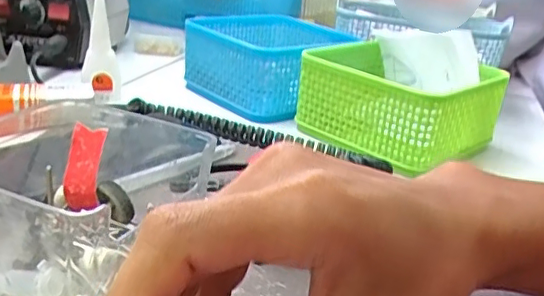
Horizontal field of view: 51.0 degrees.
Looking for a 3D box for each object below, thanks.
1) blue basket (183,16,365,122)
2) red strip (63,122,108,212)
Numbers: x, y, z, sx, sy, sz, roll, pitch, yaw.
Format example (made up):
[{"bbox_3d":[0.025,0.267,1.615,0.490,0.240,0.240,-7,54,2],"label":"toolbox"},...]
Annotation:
[{"bbox_3d":[-0.004,-0.084,0.546,0.130,0.057,0.138,21,26,34],"label":"blue basket"},{"bbox_3d":[-0.094,0.010,0.286,0.020,0.042,0.004,2,-7,20],"label":"red strip"}]

